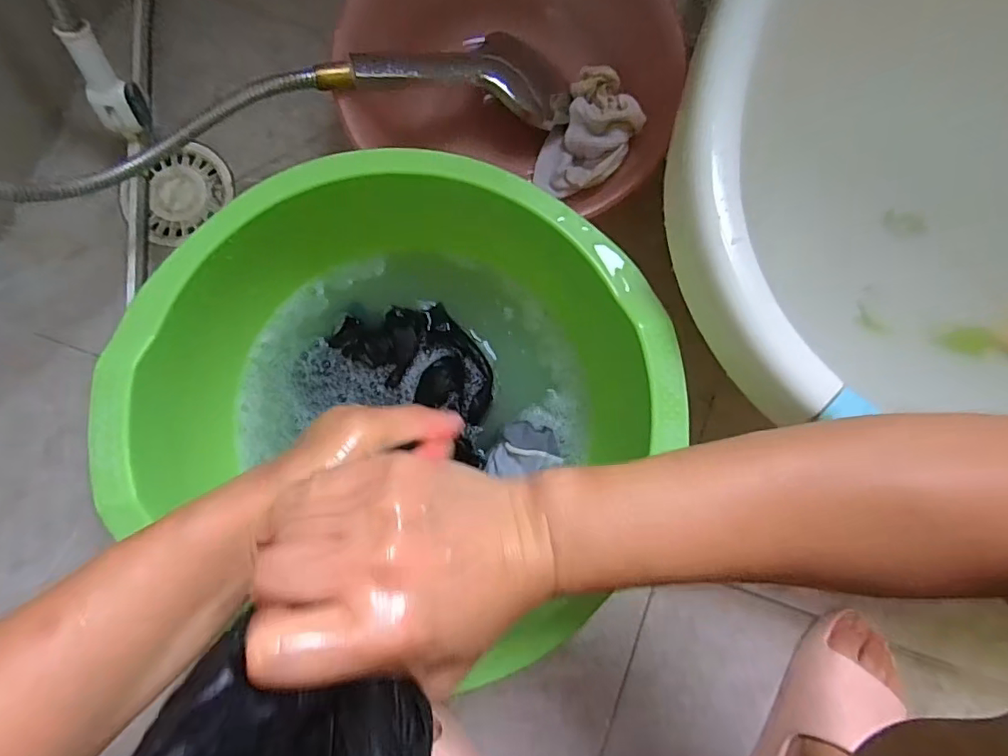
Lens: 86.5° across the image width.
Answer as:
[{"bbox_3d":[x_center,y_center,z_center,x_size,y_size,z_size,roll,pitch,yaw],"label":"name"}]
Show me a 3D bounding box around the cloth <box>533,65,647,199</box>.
[{"bbox_3d":[0.085,-0.247,0.532,0.088,0.072,0.117,27,83,0],"label":"cloth"}]

